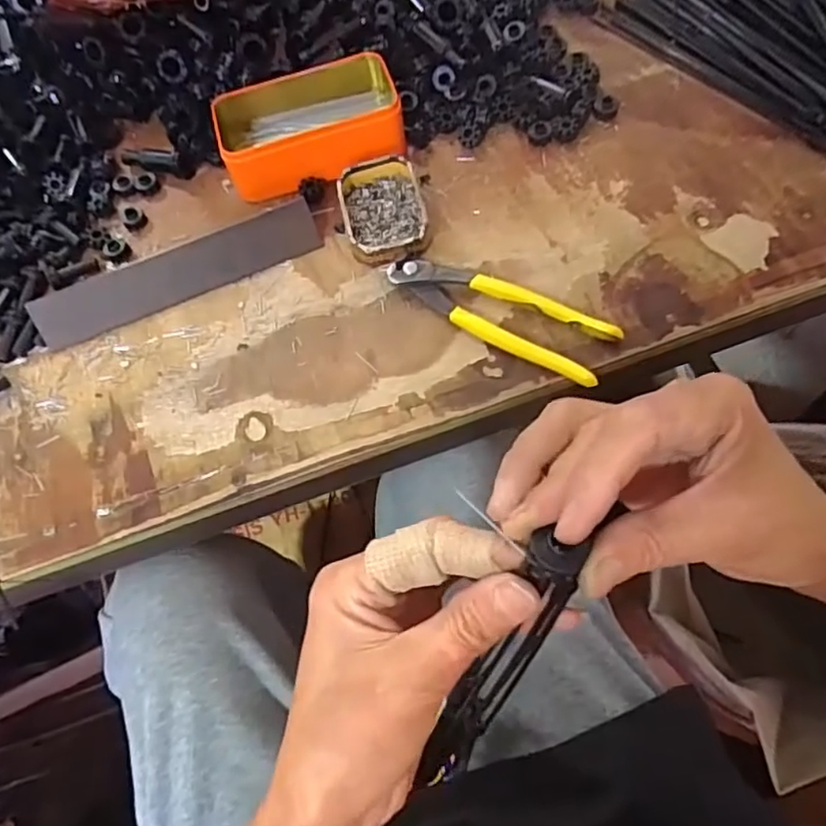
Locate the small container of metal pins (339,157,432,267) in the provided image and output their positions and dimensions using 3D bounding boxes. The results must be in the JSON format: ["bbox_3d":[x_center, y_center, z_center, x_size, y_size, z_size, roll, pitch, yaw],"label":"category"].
[{"bbox_3d":[-0.022,-0.155,0.478,0.060,0.021,0.089,-14,64,-1],"label":"small container of metal pins"}]

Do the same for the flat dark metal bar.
[{"bbox_3d":[-0.177,-0.105,0.476,0.216,0.007,0.039,-24,107,-5],"label":"flat dark metal bar"}]

